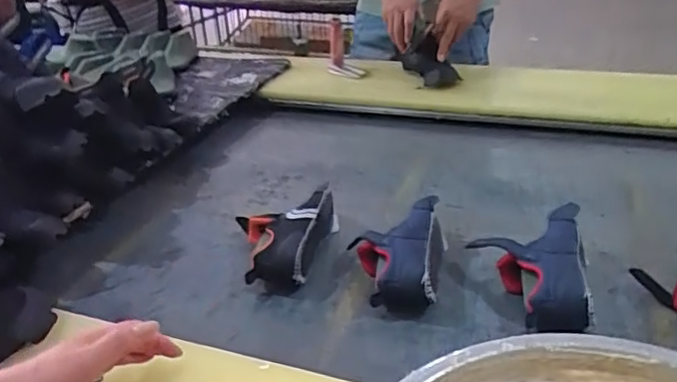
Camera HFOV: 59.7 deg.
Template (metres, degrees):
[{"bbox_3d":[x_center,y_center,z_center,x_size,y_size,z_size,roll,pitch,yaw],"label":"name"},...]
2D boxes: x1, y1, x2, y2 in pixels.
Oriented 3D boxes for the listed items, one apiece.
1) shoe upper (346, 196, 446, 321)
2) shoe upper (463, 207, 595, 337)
[{"bbox_3d":[0.073,0.084,0.724,0.116,0.071,0.145,-1,29,4],"label":"shoe upper"},{"bbox_3d":[0.218,0.095,0.681,0.125,0.068,0.174,2,29,10],"label":"shoe upper"}]

